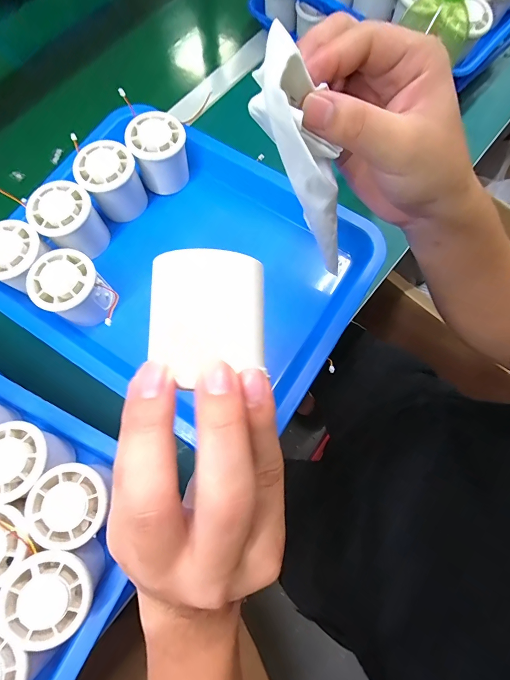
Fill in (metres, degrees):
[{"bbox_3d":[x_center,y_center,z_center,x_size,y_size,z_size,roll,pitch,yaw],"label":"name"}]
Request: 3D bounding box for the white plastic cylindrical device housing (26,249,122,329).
[{"bbox_3d":[-0.164,-0.045,0.316,0.062,0.046,0.056,27,75,9],"label":"white plastic cylindrical device housing"}]

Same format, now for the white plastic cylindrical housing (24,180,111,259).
[{"bbox_3d":[-0.177,-0.113,0.336,0.059,0.048,0.054,0,73,1],"label":"white plastic cylindrical housing"}]

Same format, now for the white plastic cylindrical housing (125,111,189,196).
[{"bbox_3d":[-0.097,-0.192,0.358,0.054,0.051,0.051,0,73,1],"label":"white plastic cylindrical housing"}]

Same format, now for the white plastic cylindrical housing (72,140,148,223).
[{"bbox_3d":[-0.142,-0.157,0.351,0.053,0.054,0.053,0,73,1],"label":"white plastic cylindrical housing"}]

